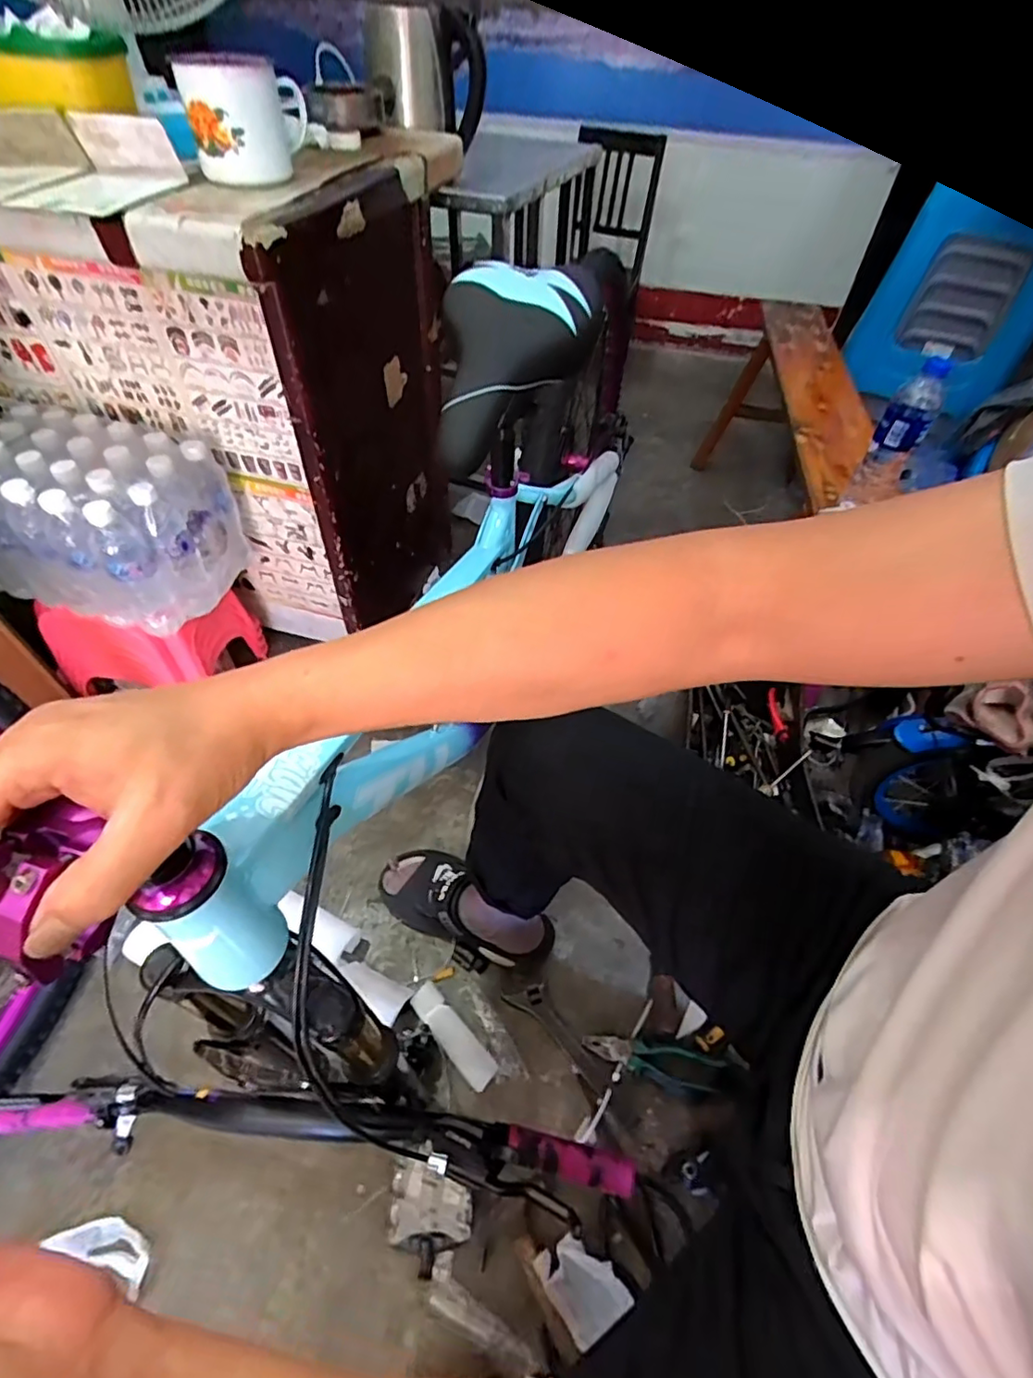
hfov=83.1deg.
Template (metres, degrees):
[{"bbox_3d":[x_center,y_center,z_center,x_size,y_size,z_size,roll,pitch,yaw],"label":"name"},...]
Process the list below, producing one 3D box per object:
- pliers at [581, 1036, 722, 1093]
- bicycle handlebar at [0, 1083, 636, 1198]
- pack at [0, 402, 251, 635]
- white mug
[{"bbox_3d":[0.181,0.501,0.787,0.179,0.023,0.049,14,51,8],"label":"pliers"},{"bbox_3d":[-0.212,0.447,0.588,0.666,0.091,0.065,5,51,0],"label":"bicycle handlebar"},{"bbox_3d":[-0.637,-0.265,0.889,0.344,0.208,0.253,19,52,12],"label":"pack"},{"bbox_3d":[-0.291,-0.614,0.631,0.121,0.089,0.098,-8,53,-9],"label":"white mug"}]

